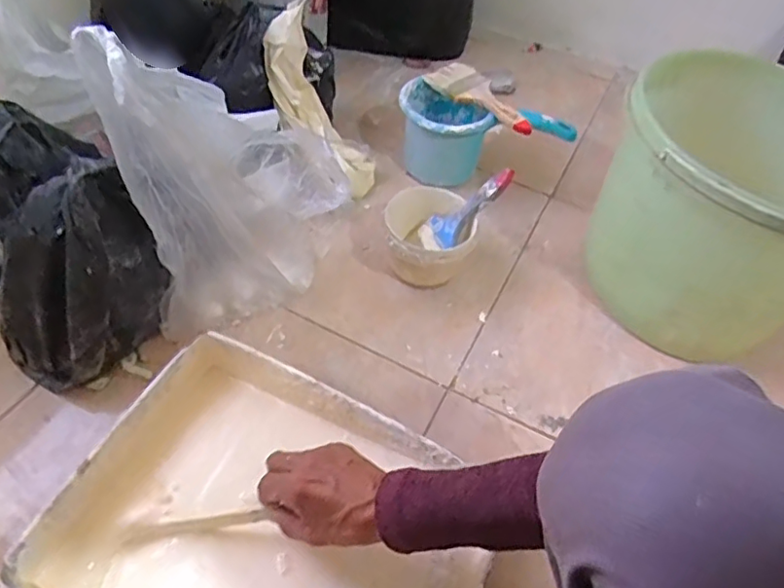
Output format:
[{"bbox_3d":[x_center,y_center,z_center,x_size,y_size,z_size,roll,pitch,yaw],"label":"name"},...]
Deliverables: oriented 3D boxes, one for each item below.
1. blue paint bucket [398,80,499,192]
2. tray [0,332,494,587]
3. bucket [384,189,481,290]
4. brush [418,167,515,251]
[{"bbox_3d":[0.075,-0.243,0.893,0.132,0.116,0.136,4,50,-3],"label":"blue paint bucket"},{"bbox_3d":[-0.100,0.219,0.526,0.348,0.079,0.274,22,52,12],"label":"tray"},{"bbox_3d":[0.045,-0.064,0.764,0.115,0.088,0.130,4,50,-3],"label":"bucket"},{"bbox_3d":[0.093,-0.107,0.742,0.028,0.142,0.060,24,34,-45],"label":"brush"}]

